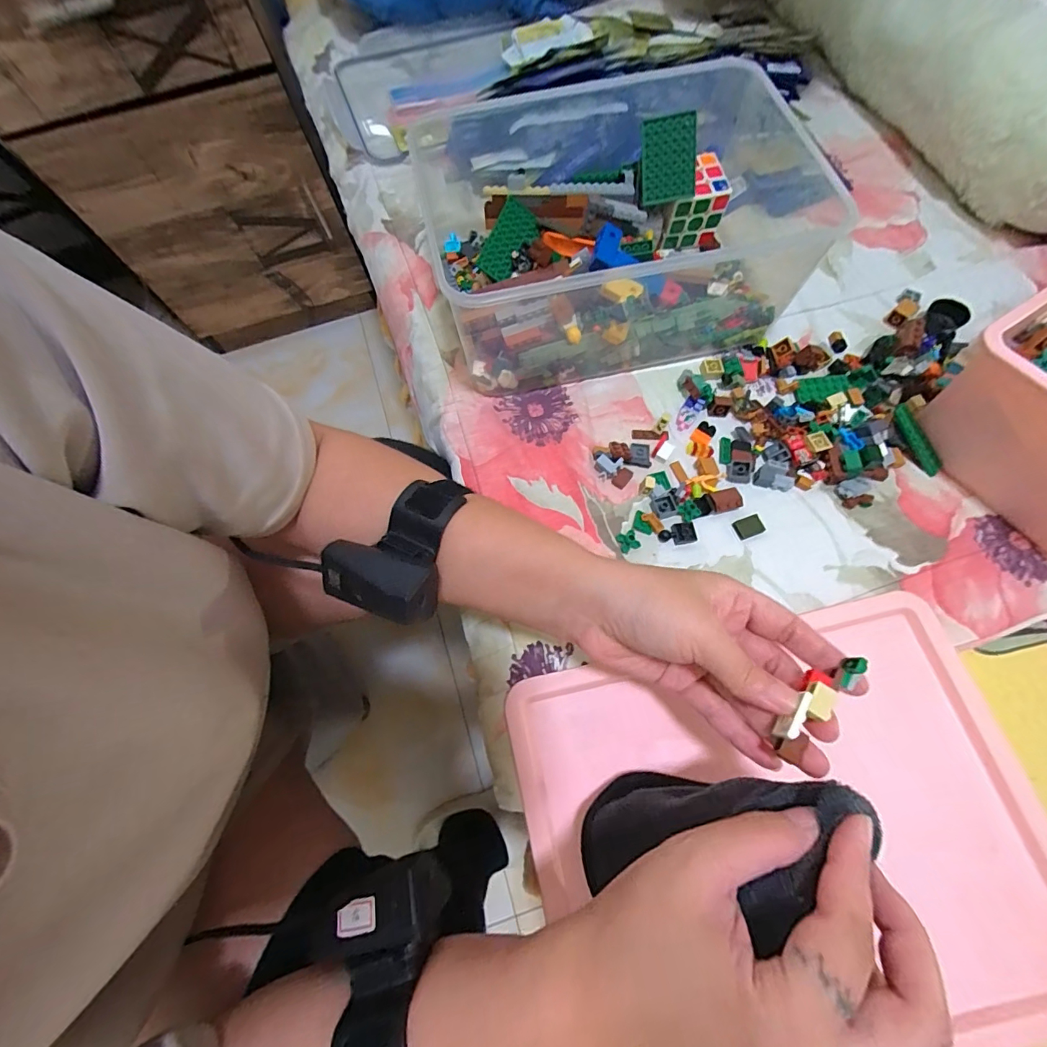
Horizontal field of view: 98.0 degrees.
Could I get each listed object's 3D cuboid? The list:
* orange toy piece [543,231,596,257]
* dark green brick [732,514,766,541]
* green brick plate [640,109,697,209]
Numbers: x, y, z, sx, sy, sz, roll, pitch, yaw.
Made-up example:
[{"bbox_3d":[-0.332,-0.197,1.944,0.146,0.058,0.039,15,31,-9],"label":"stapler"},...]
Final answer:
[{"bbox_3d":[0.043,-0.266,0.434,0.048,0.017,0.012,5,70,7],"label":"orange toy piece"},{"bbox_3d":[0.181,0.003,0.365,0.025,0.004,0.016,-19,69,-4],"label":"dark green brick"},{"bbox_3d":[0.133,-0.333,0.418,0.047,0.063,0.010,-1,29,16],"label":"green brick plate"}]

